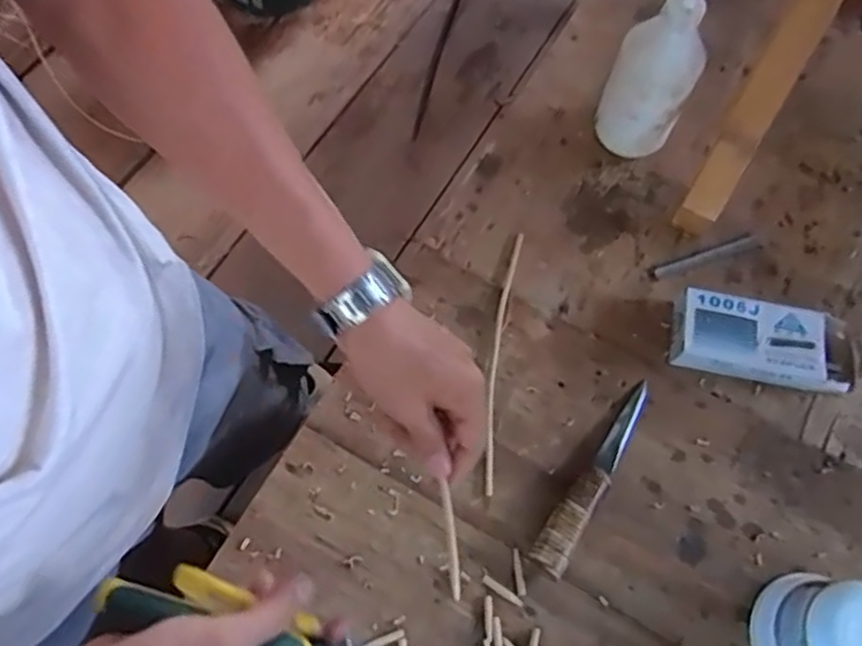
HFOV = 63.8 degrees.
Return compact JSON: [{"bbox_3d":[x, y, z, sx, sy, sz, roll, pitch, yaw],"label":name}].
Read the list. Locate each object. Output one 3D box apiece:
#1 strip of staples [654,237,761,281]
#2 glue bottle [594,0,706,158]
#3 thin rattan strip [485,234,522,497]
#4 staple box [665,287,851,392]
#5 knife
[{"bbox_3d":[0.258,-0.062,0.646,0.110,0.004,0.012,-19,68,-11],"label":"strip of staples"},{"bbox_3d":[0.194,-0.217,0.628,0.055,0.168,0.070,-32,71,-15],"label":"glue bottle"},{"bbox_3d":[0.059,0.027,0.596,0.014,0.012,0.235,9,66,1],"label":"thin rattan strip"},{"bbox_3d":[0.289,0.019,0.597,0.155,0.037,0.066,11,66,2],"label":"staple box"},{"bbox_3d":[0.132,0.119,0.555,0.028,0.022,0.179,32,68,11],"label":"knife"}]

